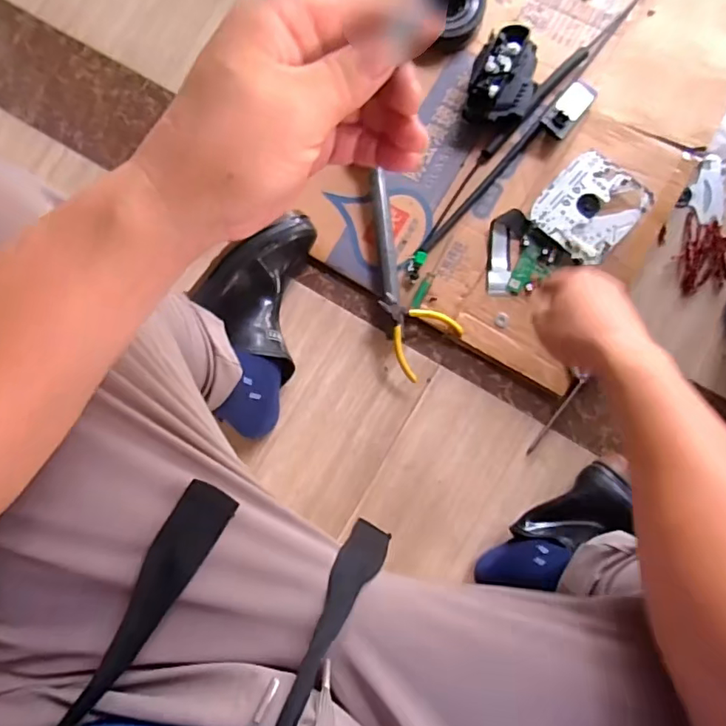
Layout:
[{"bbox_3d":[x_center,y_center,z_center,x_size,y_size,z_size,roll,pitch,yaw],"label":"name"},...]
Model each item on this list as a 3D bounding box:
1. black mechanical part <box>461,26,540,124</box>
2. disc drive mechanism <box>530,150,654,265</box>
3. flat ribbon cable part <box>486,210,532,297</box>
[{"bbox_3d":[0.187,-0.376,0.715,0.081,0.066,0.113,14,86,7],"label":"black mechanical part"},{"bbox_3d":[0.293,-0.201,0.694,0.115,0.027,0.120,42,90,8],"label":"disc drive mechanism"},{"bbox_3d":[0.190,-0.147,0.712,0.046,0.011,0.113,10,85,6],"label":"flat ribbon cable part"}]

